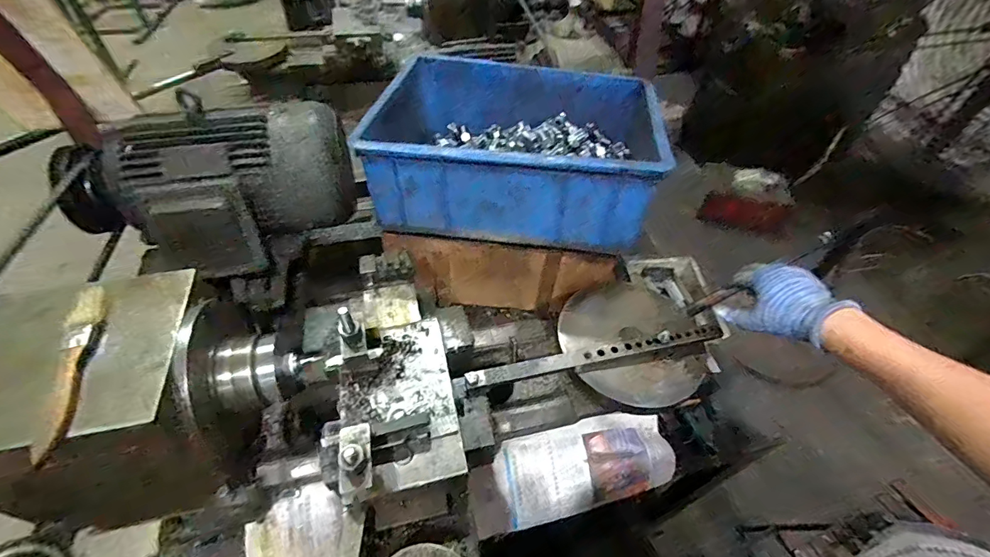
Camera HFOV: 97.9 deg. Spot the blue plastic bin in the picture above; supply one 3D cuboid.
[{"bbox_3d":[0.024,-0.211,0.665,0.400,0.137,0.302,7,49,3],"label":"blue plastic bin"}]

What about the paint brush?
[{"bbox_3d":[-0.330,0.066,0.335,0.019,0.015,0.151,-12,50,-13],"label":"paint brush"}]

